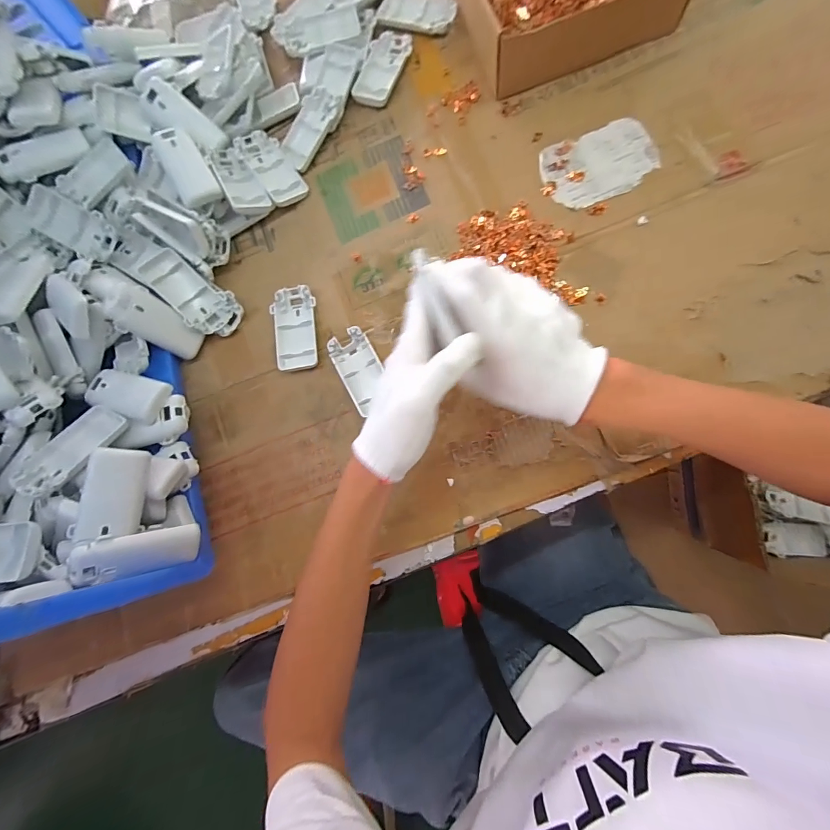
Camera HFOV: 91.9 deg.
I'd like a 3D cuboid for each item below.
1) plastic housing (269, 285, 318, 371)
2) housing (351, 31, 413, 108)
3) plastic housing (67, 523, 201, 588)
[{"bbox_3d":[-0.135,-0.099,0.460,0.049,0.017,0.096,-6,79,8],"label":"plastic housing"},{"bbox_3d":[-0.039,-0.424,0.489,0.046,0.010,0.099,23,85,12],"label":"housing"},{"bbox_3d":[-0.246,0.122,0.358,0.022,0.094,0.038,-17,79,48],"label":"plastic housing"}]

